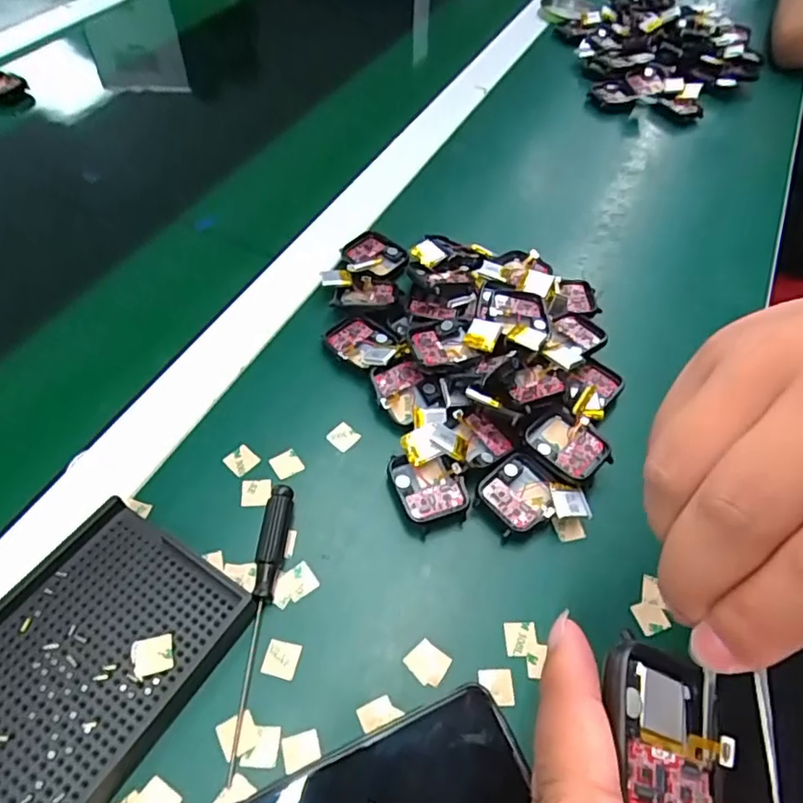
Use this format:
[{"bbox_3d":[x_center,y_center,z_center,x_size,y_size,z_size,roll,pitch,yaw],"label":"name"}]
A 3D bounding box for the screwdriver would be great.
[{"bbox_3d":[-0.066,0.100,0.276,0.014,0.015,0.127,4,54,-2],"label":"screwdriver"}]

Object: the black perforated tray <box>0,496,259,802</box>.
[{"bbox_3d":[-0.143,0.119,0.253,0.093,0.020,0.135,30,57,16],"label":"black perforated tray"}]

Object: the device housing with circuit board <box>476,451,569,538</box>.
[{"bbox_3d":[0.064,0.052,0.322,0.041,0.018,0.038,-36,64,-26],"label":"device housing with circuit board"}]

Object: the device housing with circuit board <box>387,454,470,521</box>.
[{"bbox_3d":[0.014,0.047,0.323,0.039,0.013,0.038,-7,55,-10],"label":"device housing with circuit board"}]

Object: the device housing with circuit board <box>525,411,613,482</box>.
[{"bbox_3d":[0.094,0.028,0.335,0.036,0.015,0.043,-36,65,-26],"label":"device housing with circuit board"}]

